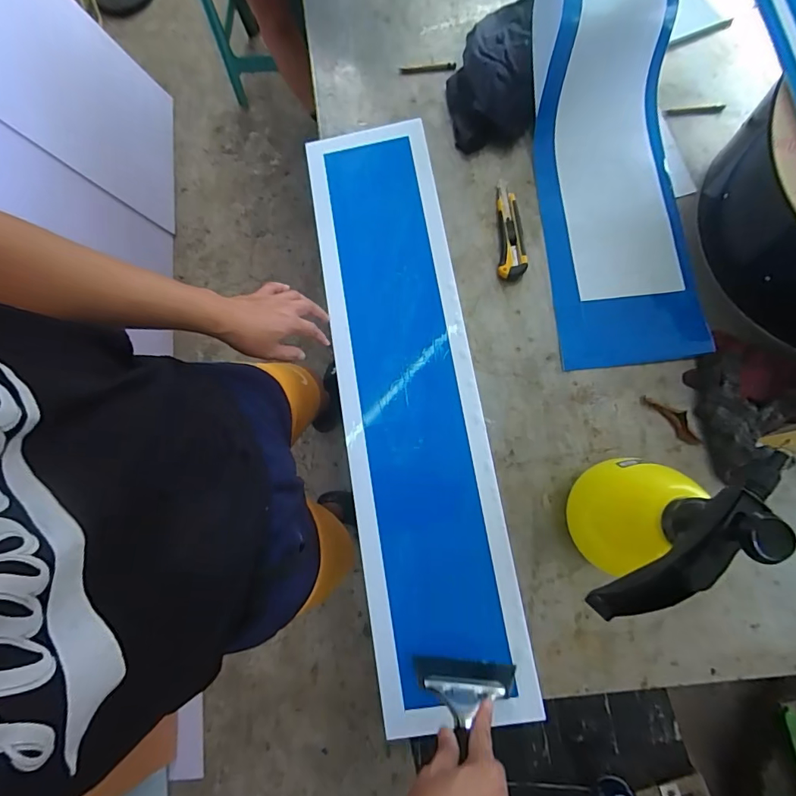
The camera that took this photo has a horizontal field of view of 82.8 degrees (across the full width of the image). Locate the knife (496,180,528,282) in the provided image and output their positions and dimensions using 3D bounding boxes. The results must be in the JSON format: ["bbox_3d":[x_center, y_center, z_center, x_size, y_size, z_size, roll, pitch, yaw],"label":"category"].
[{"bbox_3d":[0.174,-0.260,0.697,0.041,0.023,0.164,0,78,8],"label":"knife"}]

